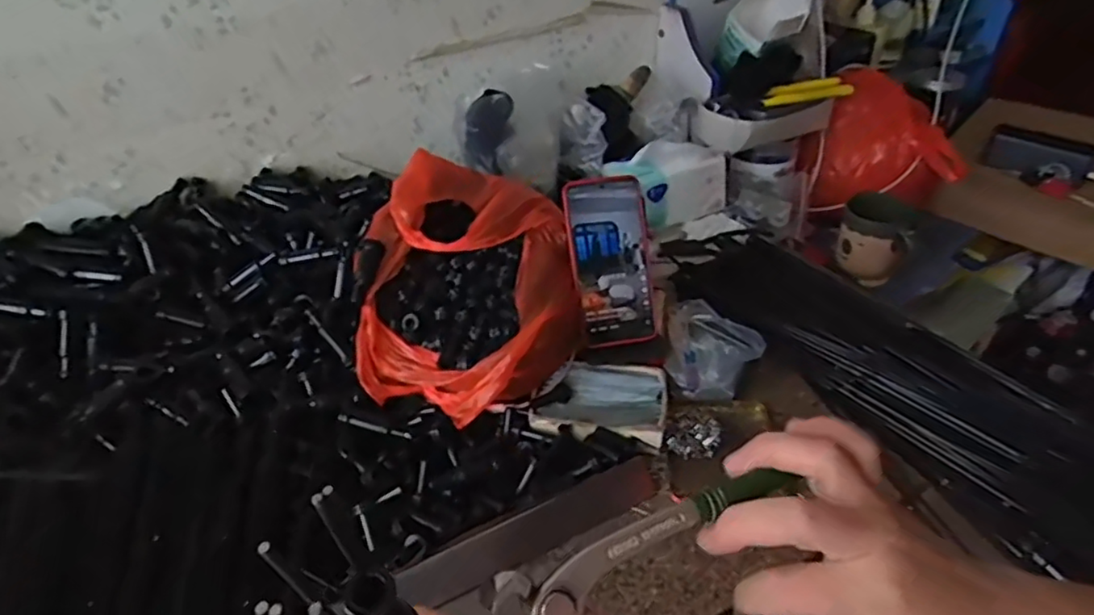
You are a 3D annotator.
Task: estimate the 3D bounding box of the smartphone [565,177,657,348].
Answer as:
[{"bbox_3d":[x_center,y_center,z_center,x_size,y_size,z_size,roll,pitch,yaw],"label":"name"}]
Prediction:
[{"bbox_3d":[0.065,-0.045,0.635,0.078,0.164,0.011,-10,6,-7],"label":"smartphone"}]

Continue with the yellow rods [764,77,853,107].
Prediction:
[{"bbox_3d":[0.369,-0.305,0.888,0.136,0.023,0.019,-12,39,-9],"label":"yellow rods"}]

